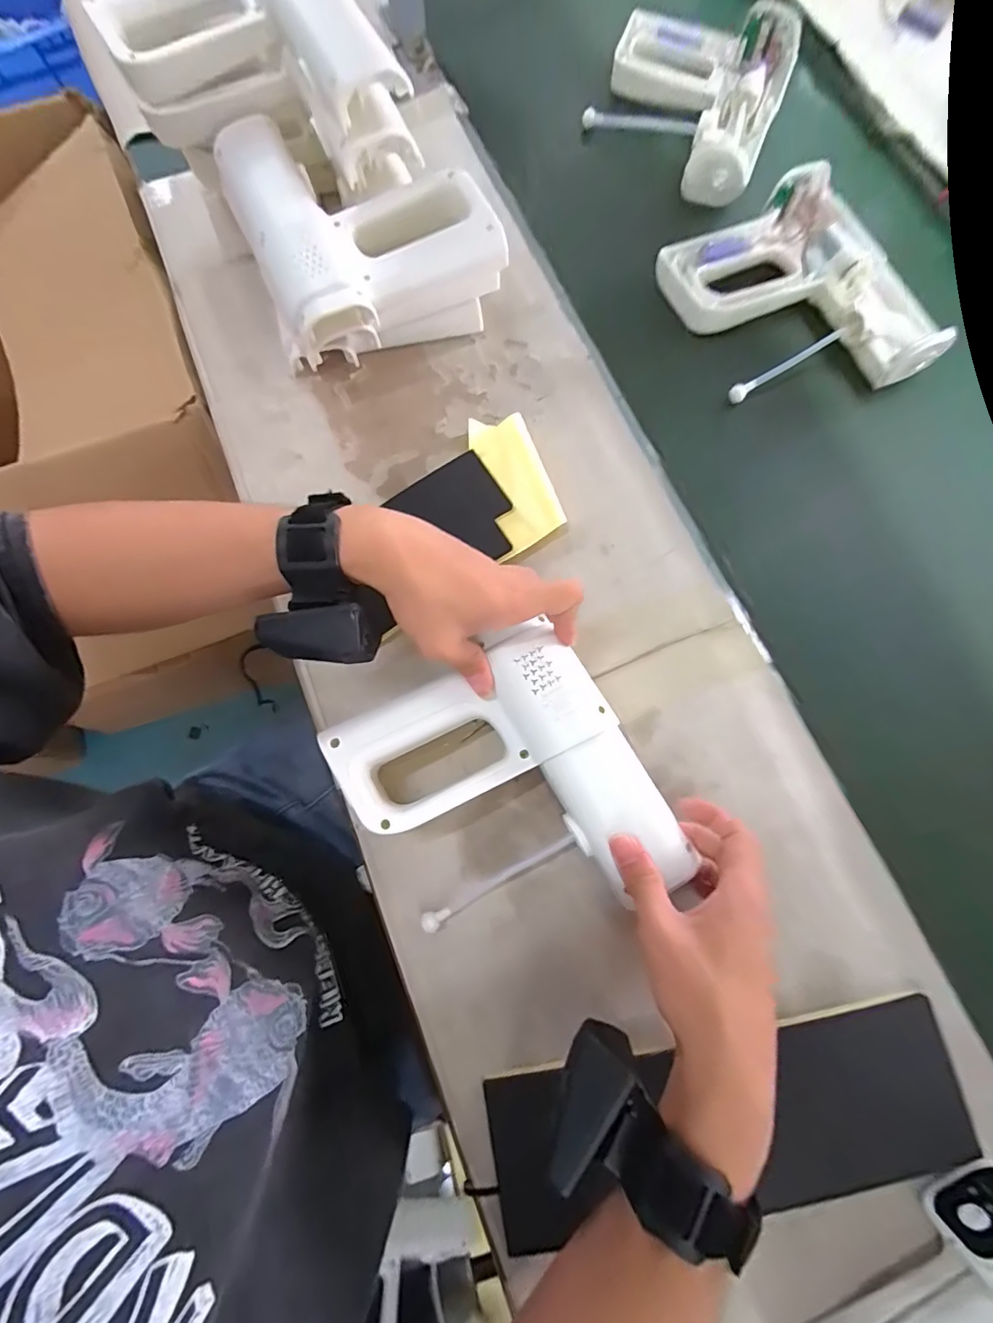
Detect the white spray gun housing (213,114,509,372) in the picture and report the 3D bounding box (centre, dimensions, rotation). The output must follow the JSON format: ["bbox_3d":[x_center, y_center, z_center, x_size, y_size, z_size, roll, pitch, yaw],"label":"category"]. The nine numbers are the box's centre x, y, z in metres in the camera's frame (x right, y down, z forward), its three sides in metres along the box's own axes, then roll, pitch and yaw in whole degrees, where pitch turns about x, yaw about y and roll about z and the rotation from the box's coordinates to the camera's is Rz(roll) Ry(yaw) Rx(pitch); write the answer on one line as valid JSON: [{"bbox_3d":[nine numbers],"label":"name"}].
[{"bbox_3d":[-0.121,-0.363,0.447,0.191,0.095,0.199,-28,78,-5],"label":"white spray gun housing"}]

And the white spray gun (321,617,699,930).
[{"bbox_3d":[0.007,0.092,0.356,0.176,0.057,0.189,-30,78,-6],"label":"white spray gun"}]

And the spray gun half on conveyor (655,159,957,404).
[{"bbox_3d":[0.274,-0.327,0.473,0.182,0.042,0.203,-23,78,-4],"label":"spray gun half on conveyor"}]

